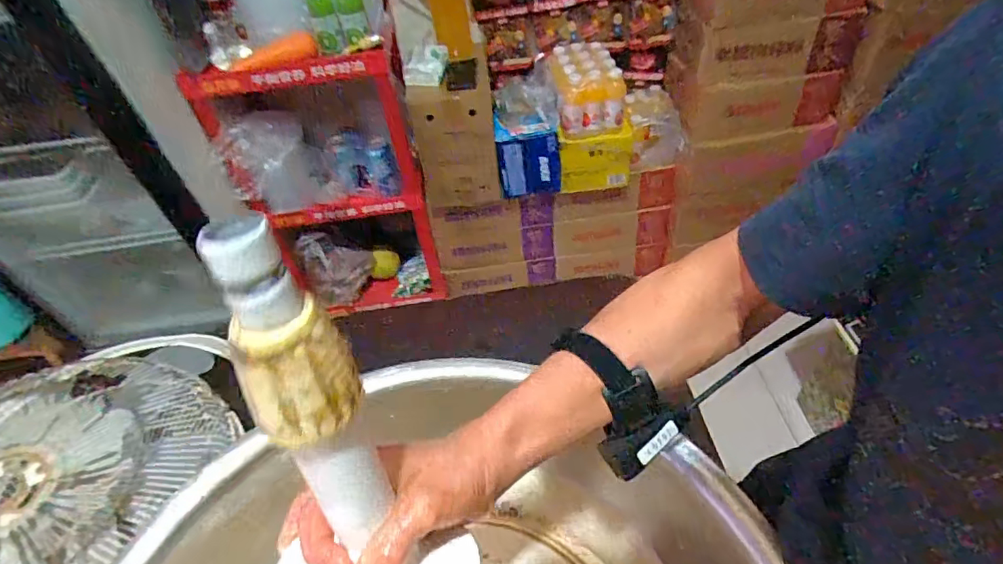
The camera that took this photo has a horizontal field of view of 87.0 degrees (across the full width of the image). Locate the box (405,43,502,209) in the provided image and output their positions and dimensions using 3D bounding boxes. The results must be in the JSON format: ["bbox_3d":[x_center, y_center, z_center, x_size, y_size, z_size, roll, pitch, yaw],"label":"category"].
[{"bbox_3d":[-0.125,-0.419,1.495,0.211,0.341,0.203,-6,46,2],"label":"box"}]

